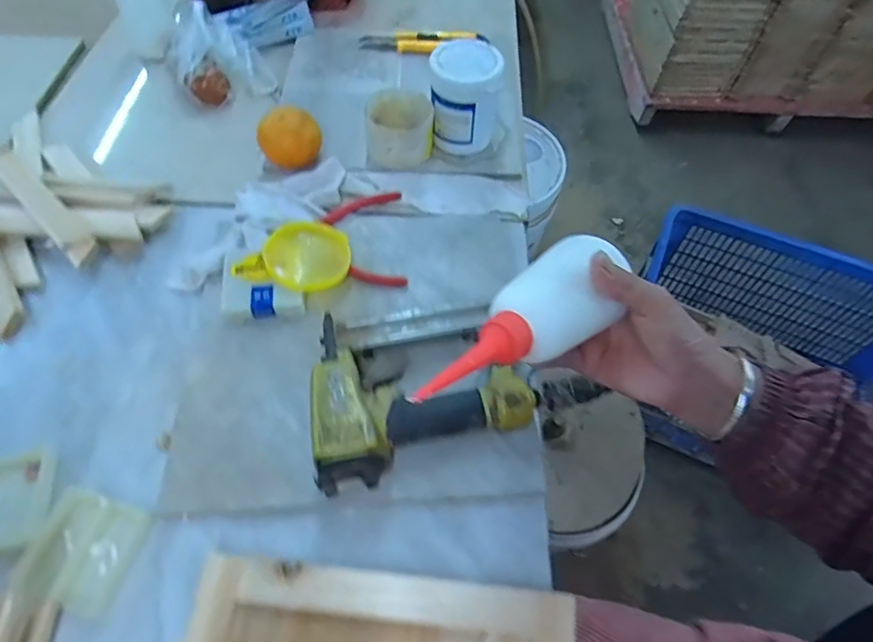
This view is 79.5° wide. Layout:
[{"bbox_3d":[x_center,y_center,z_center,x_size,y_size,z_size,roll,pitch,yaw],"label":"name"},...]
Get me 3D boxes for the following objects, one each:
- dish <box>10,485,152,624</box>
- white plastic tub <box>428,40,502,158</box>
[{"bbox_3d":[-0.257,0.167,0.382,0.073,0.011,0.078,11,57,2],"label":"dish"},{"bbox_3d":[0.033,-0.253,0.598,0.073,0.113,0.079,1,57,-2],"label":"white plastic tub"}]

